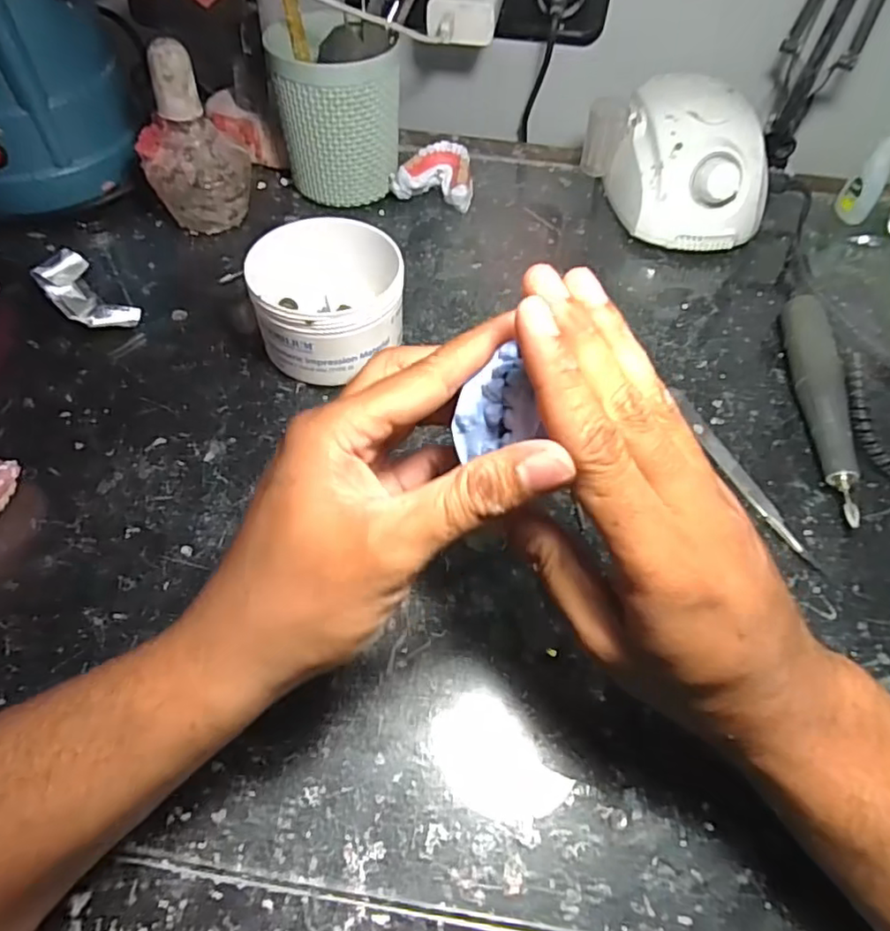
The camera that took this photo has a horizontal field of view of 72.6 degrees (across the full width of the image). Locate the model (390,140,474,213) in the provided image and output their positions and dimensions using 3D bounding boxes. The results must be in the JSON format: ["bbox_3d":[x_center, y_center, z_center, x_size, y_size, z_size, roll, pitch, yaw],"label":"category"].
[{"bbox_3d":[-0.009,-0.239,0.508,0.065,0.035,0.056,6,54,1],"label":"model"}]

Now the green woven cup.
[{"bbox_3d":[-0.083,-0.275,0.477,0.093,0.118,0.086,-7,55,-8],"label":"green woven cup"}]

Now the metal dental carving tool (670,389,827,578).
[{"bbox_3d":[0.171,0.004,0.357,0.014,0.005,0.134,-16,56,-14],"label":"metal dental carving tool"}]

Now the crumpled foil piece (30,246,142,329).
[{"bbox_3d":[-0.239,-0.113,0.405,0.071,0.025,0.032,34,59,20],"label":"crumpled foil piece"}]

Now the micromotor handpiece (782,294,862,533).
[{"bbox_3d":[0.234,-0.038,0.373,0.024,0.032,0.163,6,54,1],"label":"micromotor handpiece"}]

